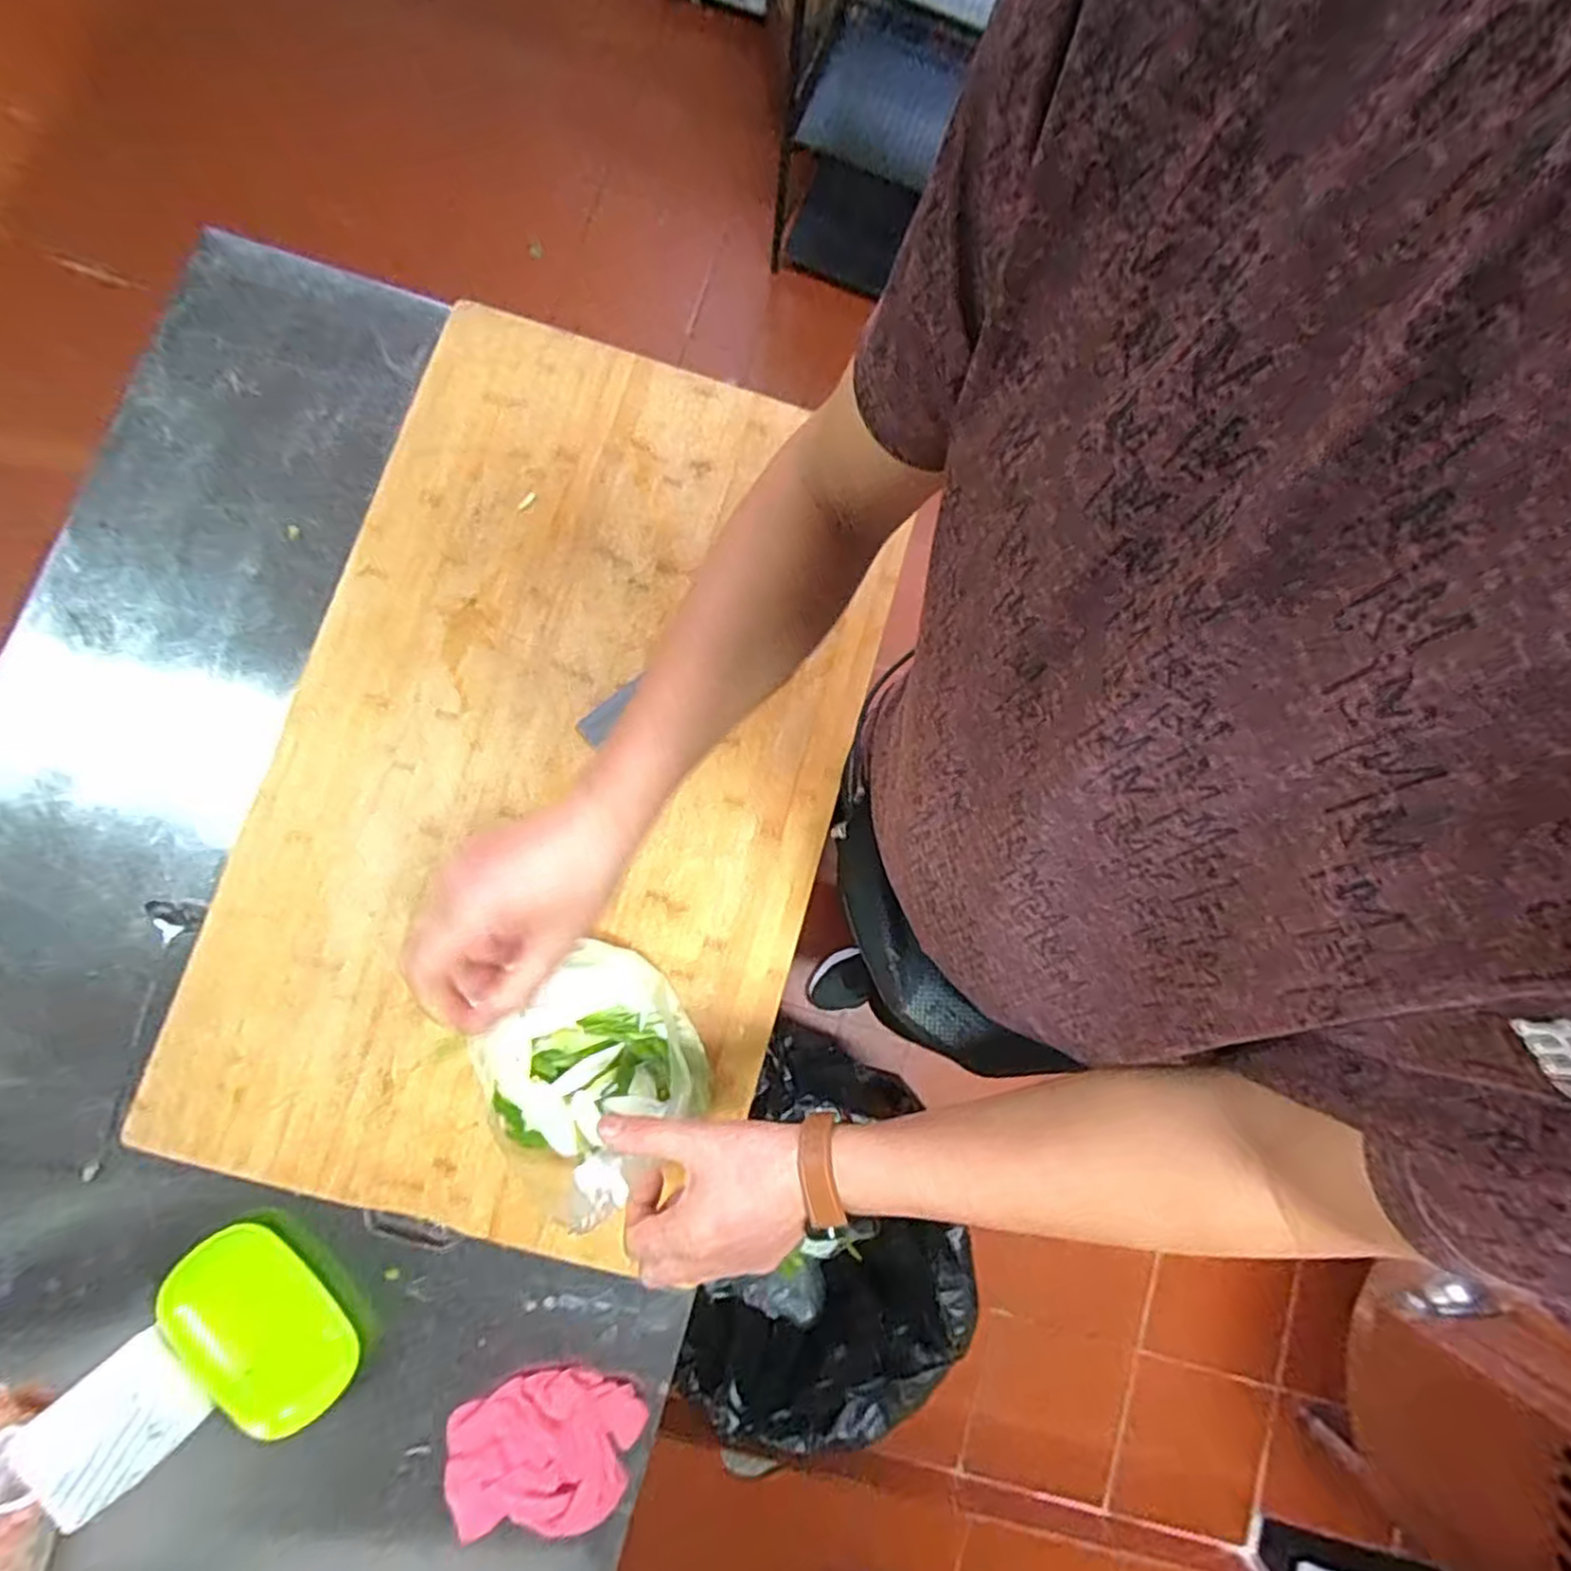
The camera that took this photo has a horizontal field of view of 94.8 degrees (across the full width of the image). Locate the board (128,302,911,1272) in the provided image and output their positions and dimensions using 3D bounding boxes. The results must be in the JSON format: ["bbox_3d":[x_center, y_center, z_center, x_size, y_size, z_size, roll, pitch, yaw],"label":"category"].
[{"bbox_3d":[-0.226,-0.032,0.698,0.545,0.029,0.833,15,81,-2],"label":"board"}]

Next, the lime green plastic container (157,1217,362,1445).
[{"bbox_3d":[-0.450,0.465,0.616,0.108,0.026,0.168,-44,88,-9],"label":"lime green plastic container"}]

